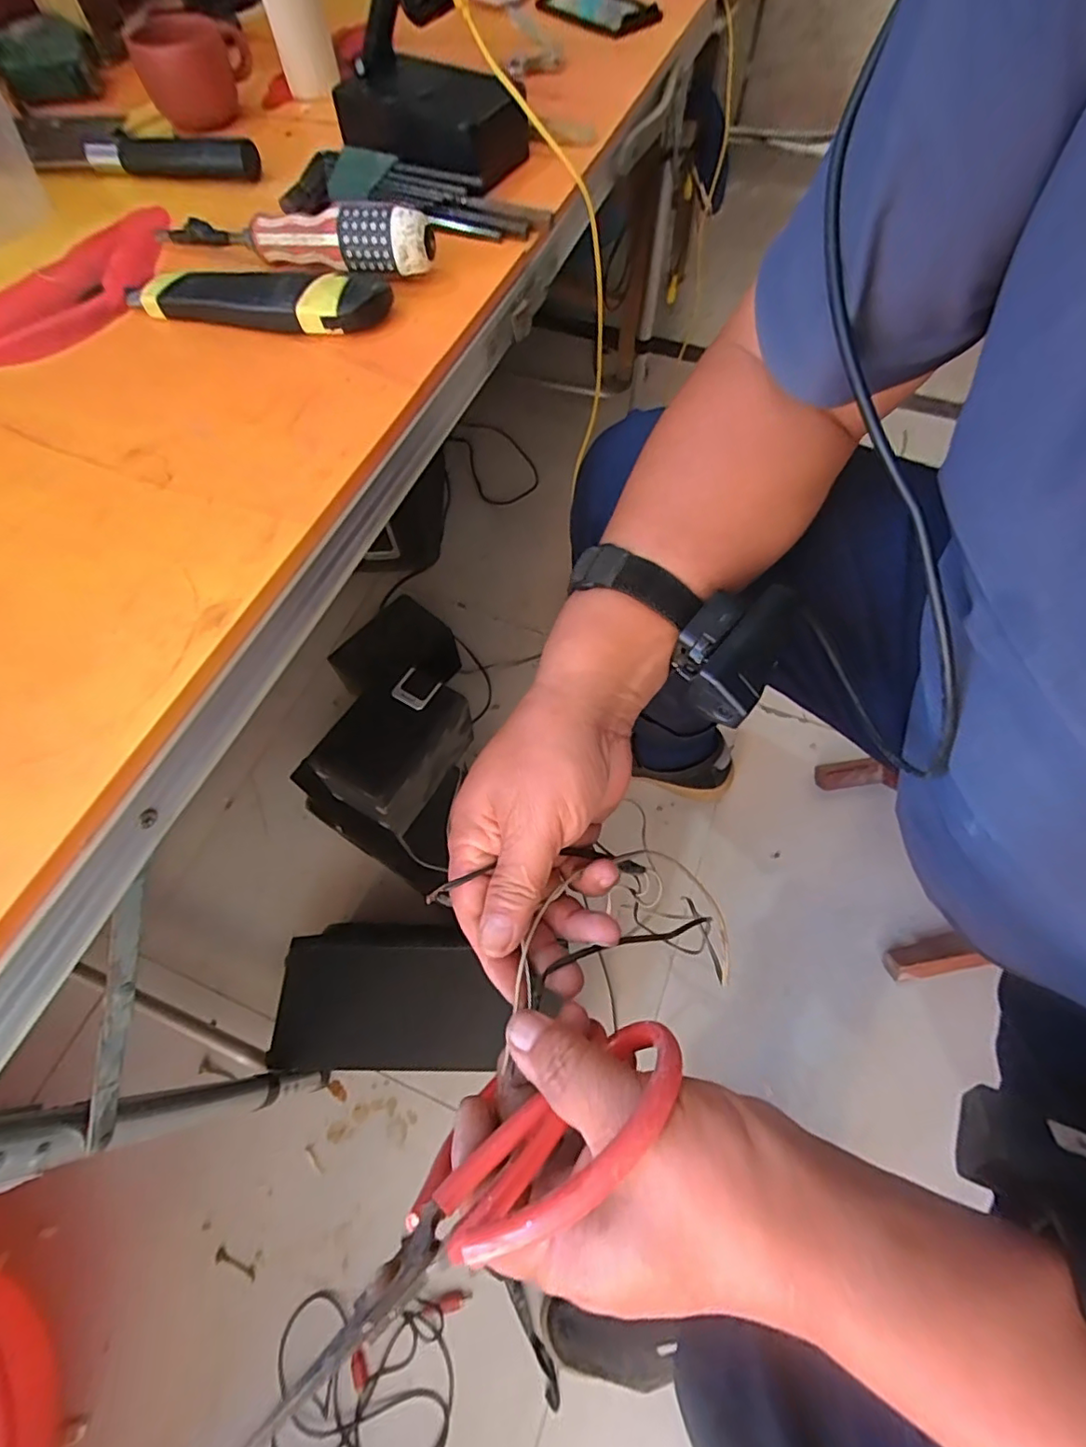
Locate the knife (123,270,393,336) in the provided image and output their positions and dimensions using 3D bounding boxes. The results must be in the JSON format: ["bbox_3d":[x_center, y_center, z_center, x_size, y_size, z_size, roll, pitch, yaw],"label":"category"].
[{"bbox_3d":[-0.168,-0.245,0.329,0.158,0.023,0.031,8,65,4],"label":"knife"}]

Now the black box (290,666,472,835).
[{"bbox_3d":[-0.153,0.022,0.604,0.094,0.103,0.139,29,68,14],"label":"black box"}]

